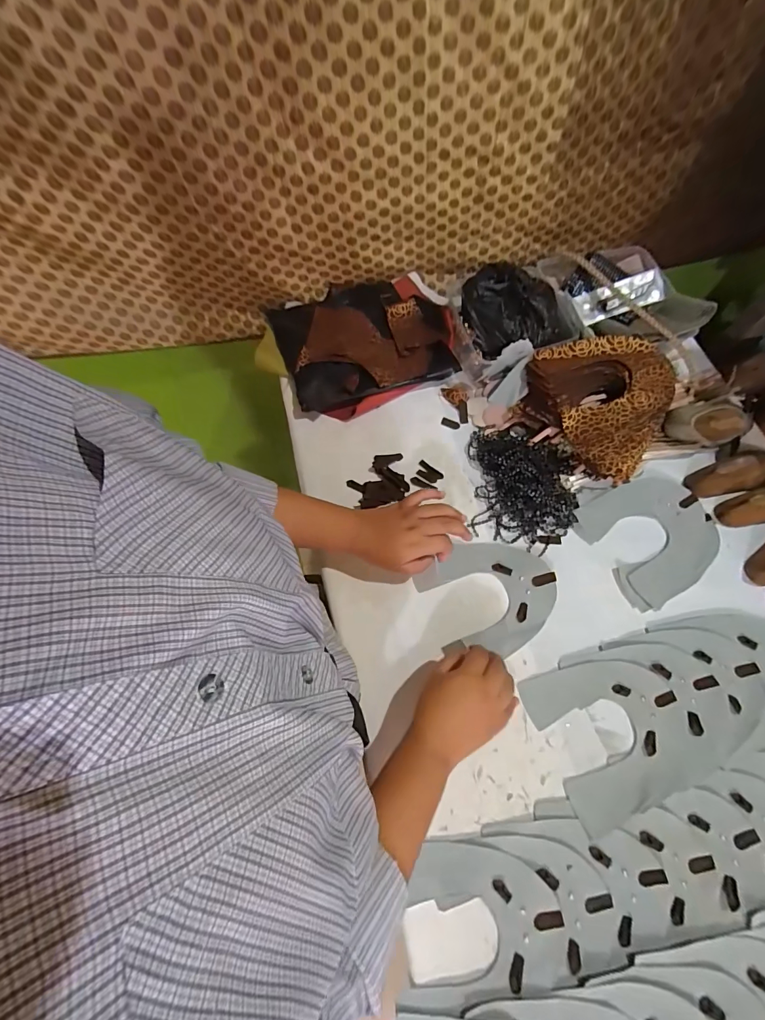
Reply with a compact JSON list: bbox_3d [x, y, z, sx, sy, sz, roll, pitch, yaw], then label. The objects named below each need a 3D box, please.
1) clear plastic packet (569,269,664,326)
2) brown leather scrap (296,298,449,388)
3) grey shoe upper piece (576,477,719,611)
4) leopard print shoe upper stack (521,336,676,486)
[{"bbox_3d":[0.361,-0.326,0.624,0.131,0.012,0.050,-16,88,9],"label":"clear plastic packet"},{"bbox_3d":[-0.009,-0.265,0.619,0.203,0.016,0.178,10,66,2],"label":"brown leather scrap"},{"bbox_3d":[0.355,0.025,0.536,0.165,0.009,0.164,-29,71,-14],"label":"grey shoe upper piece"},{"bbox_3d":[0.298,-0.157,0.549,0.180,0.053,0.196,-36,73,-16],"label":"leopard print shoe upper stack"}]

